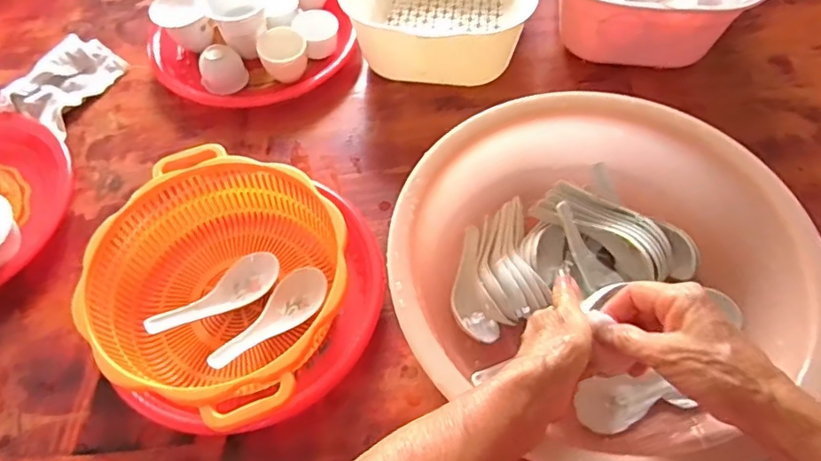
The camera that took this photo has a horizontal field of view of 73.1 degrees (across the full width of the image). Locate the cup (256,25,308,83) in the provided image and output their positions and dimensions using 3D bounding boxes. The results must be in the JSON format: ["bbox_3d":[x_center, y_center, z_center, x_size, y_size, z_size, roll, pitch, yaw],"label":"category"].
[{"bbox_3d":[-0.150,-0.207,0.656,0.053,0.049,0.041,-20,60,-9],"label":"cup"}]

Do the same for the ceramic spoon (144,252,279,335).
[{"bbox_3d":[-0.179,0.057,0.503,0.122,0.026,0.047,-31,61,-34],"label":"ceramic spoon"}]

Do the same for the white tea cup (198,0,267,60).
[{"bbox_3d":[-0.202,-0.250,0.662,0.076,0.096,0.065,-16,60,-7],"label":"white tea cup"}]

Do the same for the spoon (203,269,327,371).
[{"bbox_3d":[-0.126,0.080,0.495,0.044,0.025,0.122,35,54,21],"label":"spoon"}]

